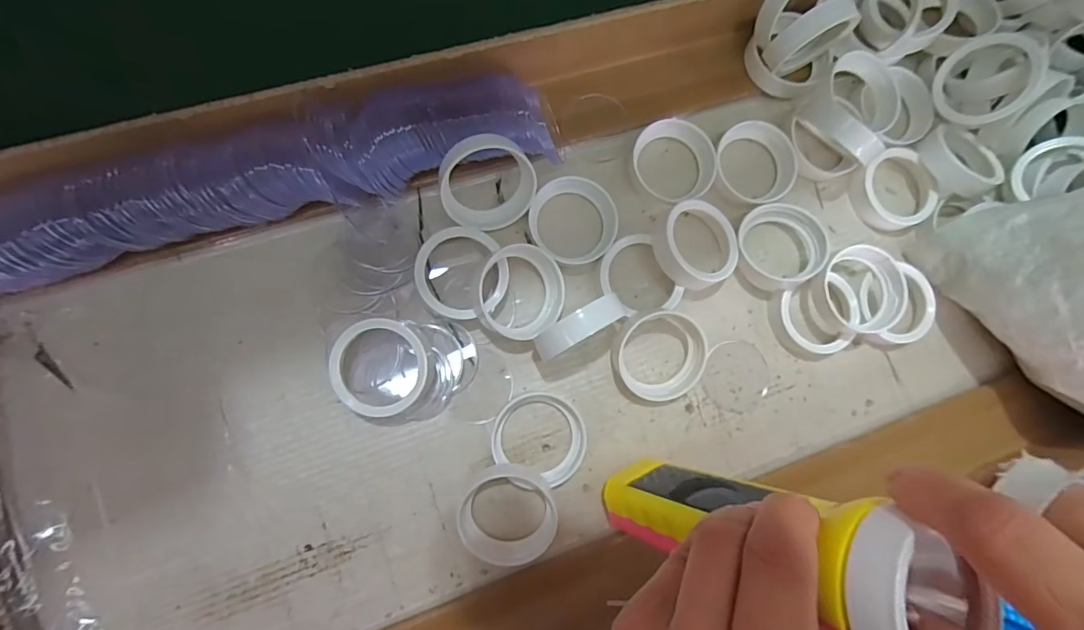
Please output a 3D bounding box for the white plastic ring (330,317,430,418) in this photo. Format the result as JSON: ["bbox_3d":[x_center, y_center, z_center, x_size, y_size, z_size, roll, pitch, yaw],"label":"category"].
[{"bbox_3d":[-0.086,0.028,0.262,0.050,0.006,0.051,-2,90,-2],"label":"white plastic ring"}]

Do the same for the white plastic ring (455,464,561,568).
[{"bbox_3d":[-0.017,0.111,0.276,0.057,0.020,0.052,1,84,-7],"label":"white plastic ring"}]

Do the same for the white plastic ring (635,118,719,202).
[{"bbox_3d":[0.084,-0.096,0.311,0.047,0.020,0.052,-26,87,-9],"label":"white plastic ring"}]

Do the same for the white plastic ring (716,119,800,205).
[{"bbox_3d":[0.139,-0.098,0.319,0.044,0.014,0.051,-18,86,-9],"label":"white plastic ring"}]

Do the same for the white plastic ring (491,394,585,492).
[{"bbox_3d":[-0.001,0.072,0.283,0.054,0.017,0.053,1,84,-7],"label":"white plastic ring"}]

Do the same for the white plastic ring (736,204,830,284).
[{"bbox_3d":[0.149,-0.045,0.311,0.049,0.022,0.048,1,84,-7],"label":"white plastic ring"}]

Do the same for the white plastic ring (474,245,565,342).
[{"bbox_3d":[-0.013,-0.013,0.285,0.053,0.013,0.053,0,89,-23],"label":"white plastic ring"}]

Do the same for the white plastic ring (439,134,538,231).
[{"bbox_3d":[-0.030,-0.073,0.276,0.056,0.013,0.051,-13,123,-20],"label":"white plastic ring"}]

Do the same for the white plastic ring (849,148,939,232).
[{"bbox_3d":[0.235,-0.083,0.330,0.047,0.018,0.050,1,84,-7],"label":"white plastic ring"}]

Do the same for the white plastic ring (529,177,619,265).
[{"bbox_3d":[0.019,-0.056,0.300,0.052,0.019,0.050,1,84,-7],"label":"white plastic ring"}]

